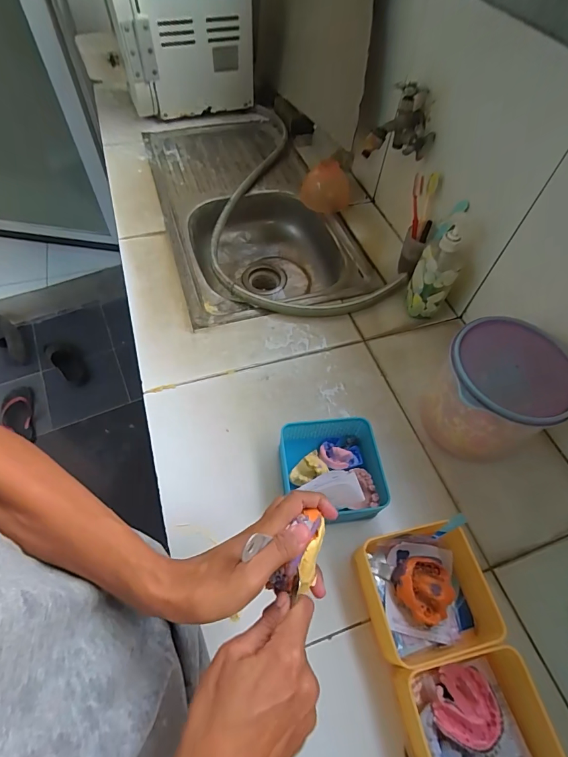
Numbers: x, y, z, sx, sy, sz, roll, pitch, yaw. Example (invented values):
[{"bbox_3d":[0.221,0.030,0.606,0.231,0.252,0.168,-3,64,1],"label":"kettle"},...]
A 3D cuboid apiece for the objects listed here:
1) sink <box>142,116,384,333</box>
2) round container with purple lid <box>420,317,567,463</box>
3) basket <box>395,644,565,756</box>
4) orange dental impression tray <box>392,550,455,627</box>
[{"bbox_3d":[-0.100,-0.406,0.978,0.394,0.150,0.750,-15,60,-12],"label":"sink"},{"bbox_3d":[0.298,0.024,0.562,0.148,0.166,0.149,1,58,-2],"label":"round container with purple lid"},{"bbox_3d":[0.207,0.365,0.397,0.152,0.067,0.134,-8,58,-8],"label":"basket"},{"bbox_3d":[0.172,0.256,0.467,0.072,0.024,0.072,20,59,10],"label":"orange dental impression tray"}]

